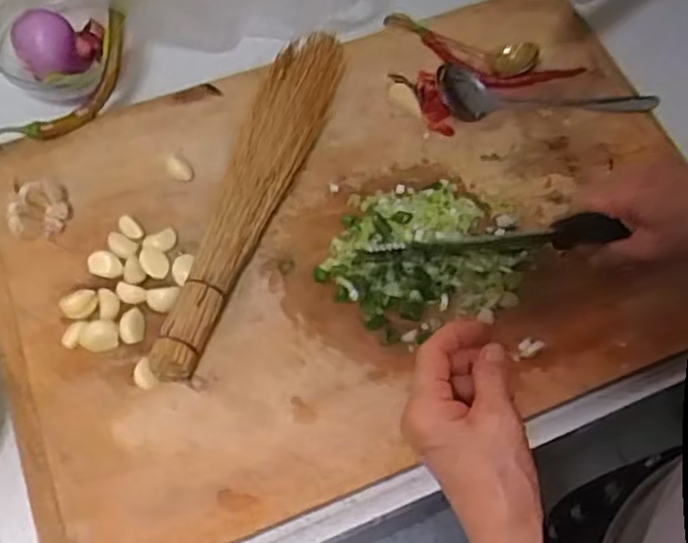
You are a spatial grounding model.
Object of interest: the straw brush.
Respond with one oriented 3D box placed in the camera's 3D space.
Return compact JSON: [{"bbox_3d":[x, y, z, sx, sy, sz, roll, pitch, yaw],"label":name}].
[{"bbox_3d":[-0.071,-0.070,0.617,0.058,0.038,0.352,15,65,6],"label":"straw brush"}]

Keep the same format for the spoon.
[{"bbox_3d":[0.188,-0.163,0.685,0.198,0.018,0.051,3,64,0],"label":"spoon"}]

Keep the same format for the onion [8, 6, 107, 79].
[{"bbox_3d":[-0.264,-0.212,0.685,0.078,0.047,0.060,-25,67,-12],"label":"onion"}]

